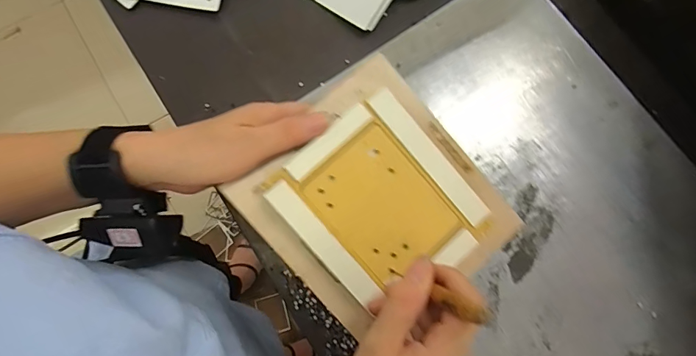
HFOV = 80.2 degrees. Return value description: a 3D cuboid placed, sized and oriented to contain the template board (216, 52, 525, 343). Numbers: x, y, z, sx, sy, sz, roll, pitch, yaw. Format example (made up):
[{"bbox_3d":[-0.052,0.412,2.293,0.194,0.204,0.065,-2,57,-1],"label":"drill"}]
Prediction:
[{"bbox_3d":[0.023,0.022,0.311,0.158,0.016,0.171,-42,93,-10],"label":"template board"}]

